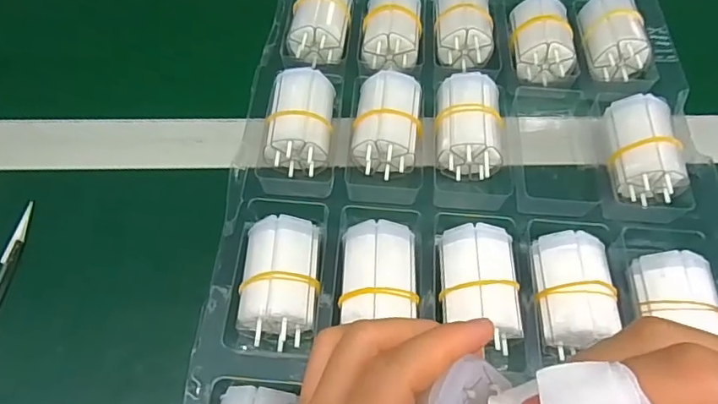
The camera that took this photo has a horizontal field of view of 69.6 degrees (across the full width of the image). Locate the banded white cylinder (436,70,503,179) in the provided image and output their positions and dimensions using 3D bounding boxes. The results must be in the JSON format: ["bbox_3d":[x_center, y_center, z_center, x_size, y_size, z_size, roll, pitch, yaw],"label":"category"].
[{"bbox_3d":[0.068,-0.049,0.323,0.040,0.031,0.061,4,61,1],"label":"banded white cylinder"}]

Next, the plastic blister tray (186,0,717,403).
[{"bbox_3d":[0.067,0.003,0.299,0.274,0.037,0.401,5,61,2],"label":"plastic blister tray"}]

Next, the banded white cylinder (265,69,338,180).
[{"bbox_3d":[-0.035,-0.051,0.321,0.037,0.030,0.059,5,61,2],"label":"banded white cylinder"}]

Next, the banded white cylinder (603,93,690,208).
[{"bbox_3d":[0.173,-0.032,0.321,0.040,0.034,0.064,-2,61,-2],"label":"banded white cylinder"}]

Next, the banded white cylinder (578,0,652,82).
[{"bbox_3d":[0.181,-0.121,0.370,0.037,0.028,0.063,0,61,-1],"label":"banded white cylinder"}]

